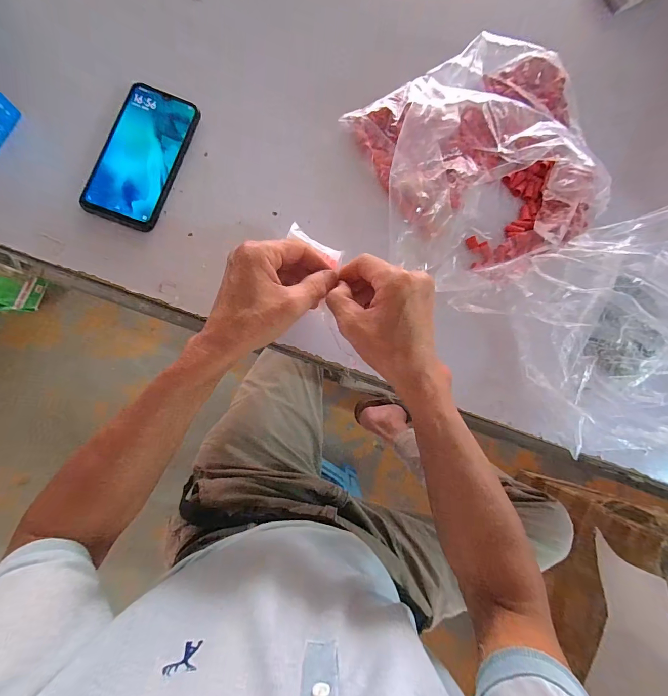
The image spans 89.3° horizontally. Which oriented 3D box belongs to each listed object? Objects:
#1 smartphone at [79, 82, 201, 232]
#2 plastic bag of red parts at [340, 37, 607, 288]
[{"bbox_3d":[-0.209,-0.211,0.373,0.077,0.011,0.158,19,83,-5],"label":"smartphone"},{"bbox_3d":[0.192,-0.225,0.393,0.326,0.068,0.250,-28,89,-9],"label":"plastic bag of red parts"}]

